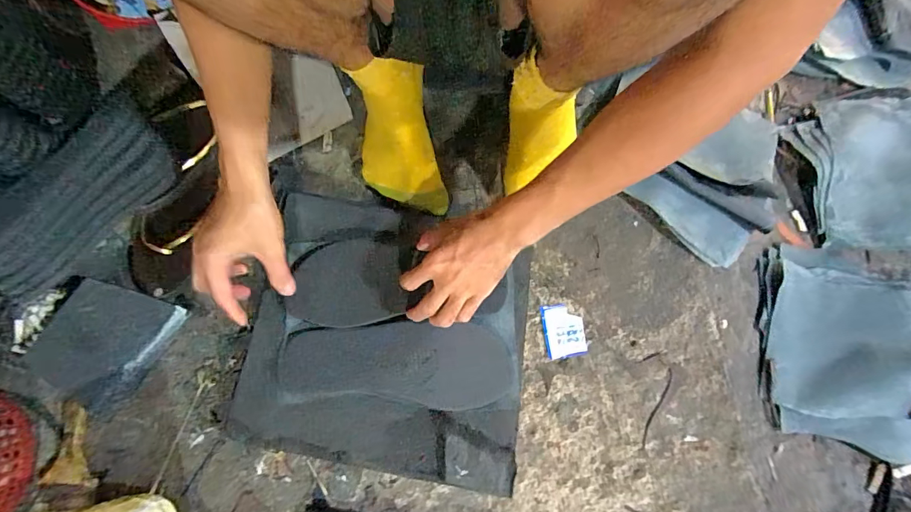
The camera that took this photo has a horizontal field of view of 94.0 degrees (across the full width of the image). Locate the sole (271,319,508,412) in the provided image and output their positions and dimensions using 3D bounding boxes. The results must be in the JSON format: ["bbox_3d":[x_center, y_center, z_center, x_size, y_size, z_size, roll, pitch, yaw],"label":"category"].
[{"bbox_3d":[-0.072,0.126,0.502,0.264,0.010,0.094,3,78,2],"label":"sole"}]

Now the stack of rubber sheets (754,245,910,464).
[{"bbox_3d":[0.538,0.126,0.549,0.304,0.049,0.243,14,76,4],"label":"stack of rubber sheets"}]

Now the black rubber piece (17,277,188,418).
[{"bbox_3d":[-0.427,0.101,0.510,0.126,0.035,0.144,28,78,7],"label":"black rubber piece"}]

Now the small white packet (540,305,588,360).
[{"bbox_3d":[0.136,0.095,0.538,0.049,0.007,0.064,-7,76,-1],"label":"small white packet"}]

